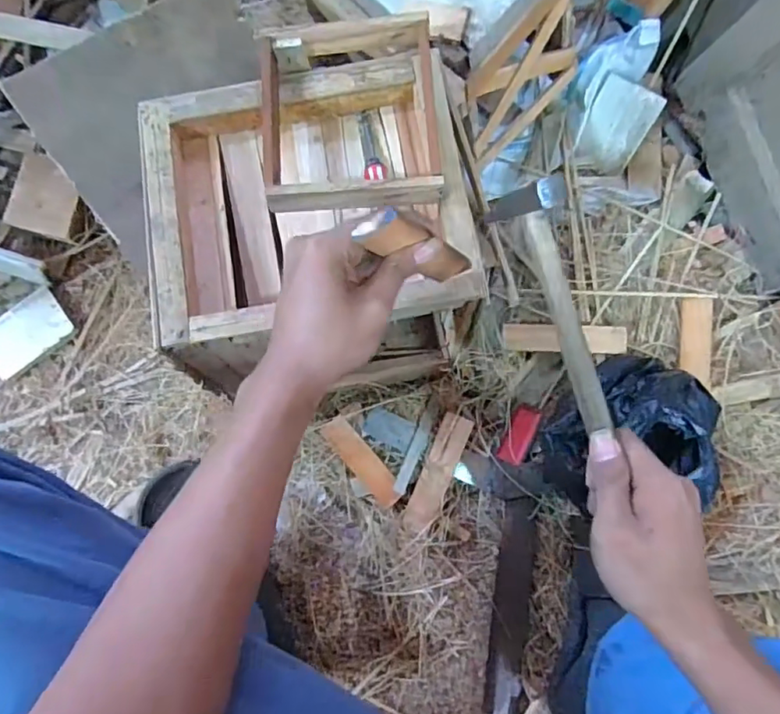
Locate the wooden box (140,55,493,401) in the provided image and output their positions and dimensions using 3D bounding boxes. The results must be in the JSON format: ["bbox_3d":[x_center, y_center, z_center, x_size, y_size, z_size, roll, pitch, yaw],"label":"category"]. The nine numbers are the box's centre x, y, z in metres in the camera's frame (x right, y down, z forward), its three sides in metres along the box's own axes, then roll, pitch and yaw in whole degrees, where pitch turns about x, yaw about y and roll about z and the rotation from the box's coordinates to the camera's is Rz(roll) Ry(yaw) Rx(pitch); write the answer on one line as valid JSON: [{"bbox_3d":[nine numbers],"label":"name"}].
[{"bbox_3d":[-0.075,-0.117,0.604,0.281,0.264,0.257,-9,78,-1],"label":"wooden box"}]

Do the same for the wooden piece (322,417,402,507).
[{"bbox_3d":[-0.034,0.129,0.675,0.036,0.012,0.125,-39,80,-7],"label":"wooden piece"}]

